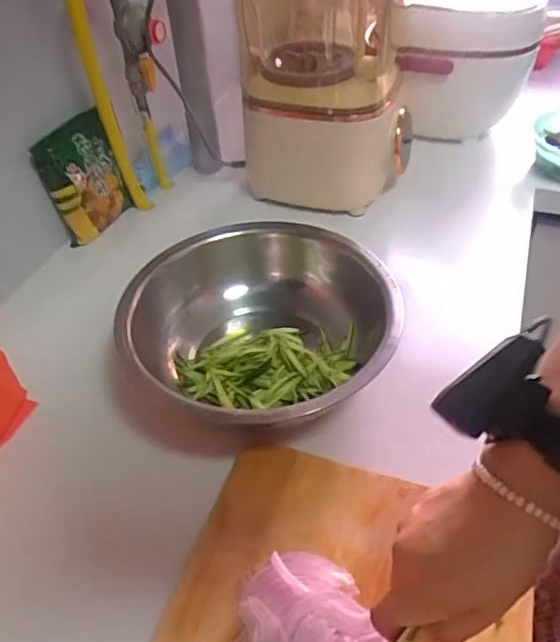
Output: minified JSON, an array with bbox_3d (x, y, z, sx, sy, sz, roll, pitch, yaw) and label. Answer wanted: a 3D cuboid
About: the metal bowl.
[{"bbox_3d":[-0.013,0.008,0.599,0.244,0.099,0.270,-36,54,-28],"label":"metal bowl"}]

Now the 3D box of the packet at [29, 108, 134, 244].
[{"bbox_3d":[-0.267,-0.187,0.772,0.025,0.173,0.117,21,51,22],"label":"packet"}]

